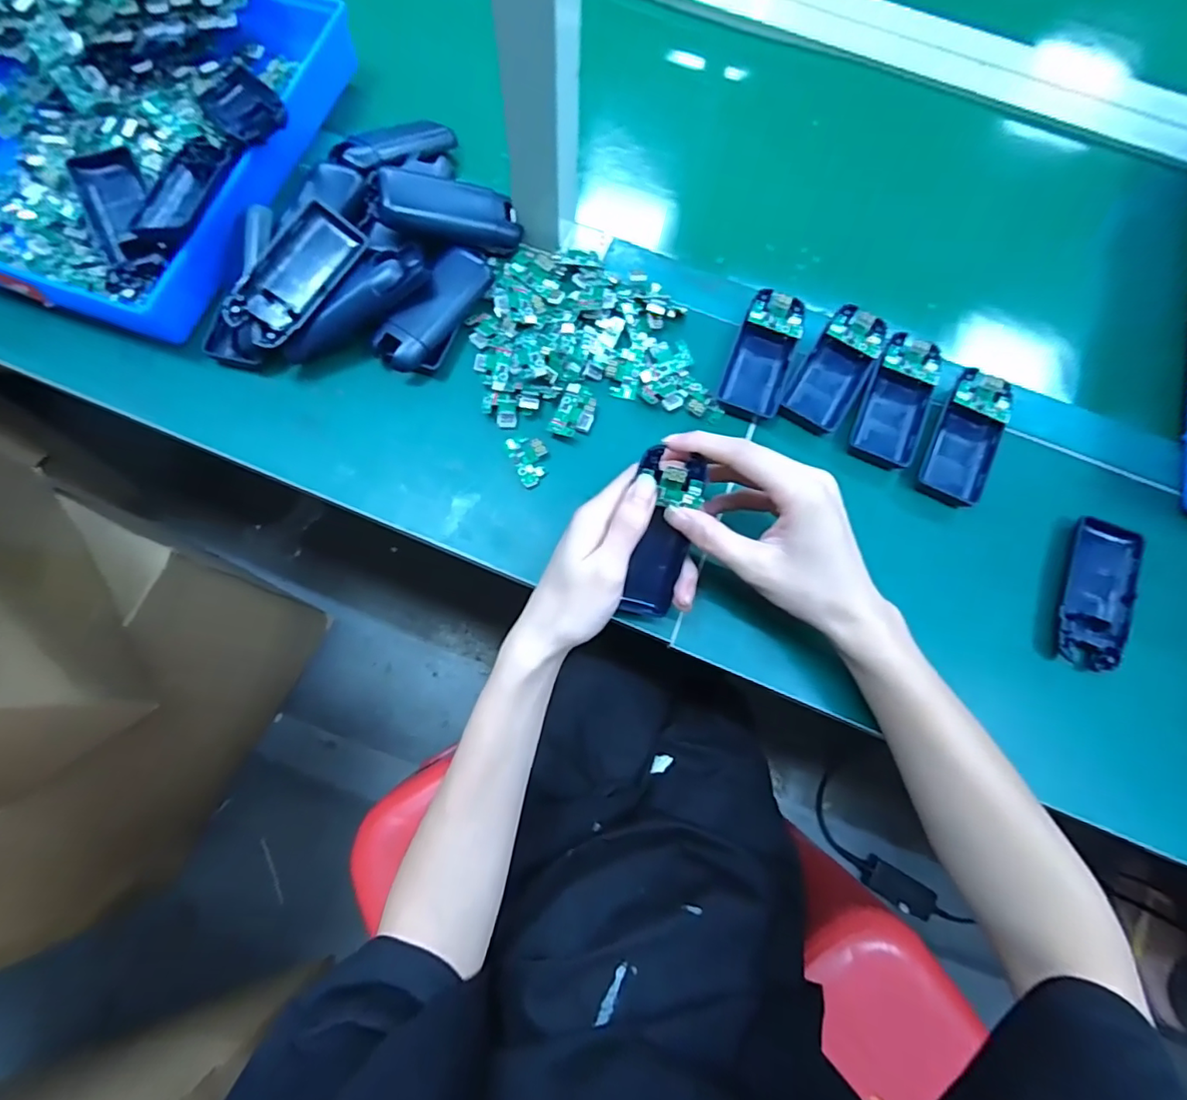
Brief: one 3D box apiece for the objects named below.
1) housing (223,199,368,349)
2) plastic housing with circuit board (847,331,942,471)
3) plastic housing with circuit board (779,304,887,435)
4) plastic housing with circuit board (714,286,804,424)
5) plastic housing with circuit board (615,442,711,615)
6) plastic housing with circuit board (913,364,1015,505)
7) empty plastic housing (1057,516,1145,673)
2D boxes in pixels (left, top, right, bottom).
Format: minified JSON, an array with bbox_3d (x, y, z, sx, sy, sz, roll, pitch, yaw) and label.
[{"bbox_3d":[-0.206,-0.190,0.389,0.047,0.027,0.102,35,76,8],"label":"housing"},{"bbox_3d":[0.221,-0.109,0.410,0.044,0.024,0.096,23,75,4],"label":"plastic housing with circuit board"},{"bbox_3d":[0.181,-0.135,0.416,0.042,0.017,0.098,32,75,7],"label":"plastic housing with circuit board"},{"bbox_3d":[0.126,-0.146,0.416,0.044,0.019,0.102,20,74,4],"label":"plastic housing with circuit board"},{"bbox_3d":[0.041,-0.007,0.345,0.037,0.017,0.105,11,114,1],"label":"plastic housing with circuit board"},{"bbox_3d":[0.268,-0.081,0.403,0.041,0.020,0.098,26,75,5],"label":"plastic housing with circuit board"},{"bbox_3d":[0.342,0.025,0.381,0.045,0.013,0.112,21,74,4],"label":"empty plastic housing"}]

